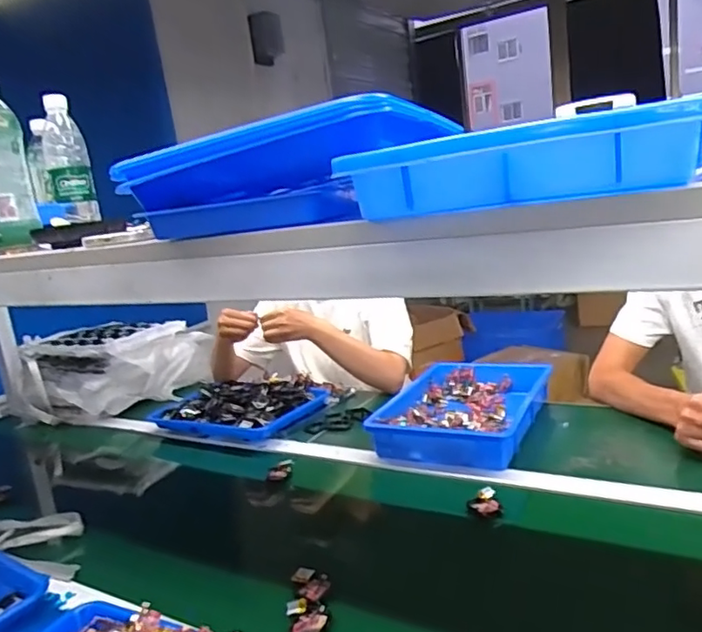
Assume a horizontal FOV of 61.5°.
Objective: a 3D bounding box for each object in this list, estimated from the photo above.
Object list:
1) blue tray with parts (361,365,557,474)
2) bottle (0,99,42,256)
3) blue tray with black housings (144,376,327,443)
[{"bbox_3d":[0.214,0.168,1.087,0.248,0.063,0.370,0,14,33],"label":"blue tray with parts"},{"bbox_3d":[-0.443,-0.193,0.743,0.060,0.218,0.062,-14,14,-27],"label":"bottle"},{"bbox_3d":[-0.220,0.180,1.205,0.308,0.043,0.231,1,15,33],"label":"blue tray with black housings"}]

